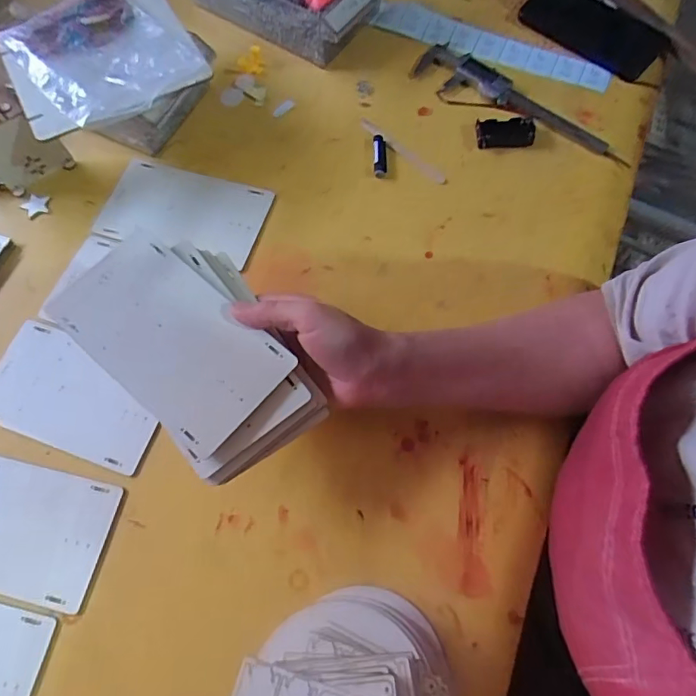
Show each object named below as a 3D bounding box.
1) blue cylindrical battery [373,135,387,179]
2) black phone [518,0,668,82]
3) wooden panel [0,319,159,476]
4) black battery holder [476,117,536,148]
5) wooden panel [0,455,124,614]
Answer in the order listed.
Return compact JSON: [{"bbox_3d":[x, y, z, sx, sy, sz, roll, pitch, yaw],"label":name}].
[{"bbox_3d":[0.034,-0.207,0.545,0.013,0.011,0.054,-2,68,1],"label":"blue cylindrical battery"},{"bbox_3d":[0.286,-0.380,0.598,0.164,0.008,0.085,42,76,16],"label":"black phone"},{"bbox_3d":[-0.249,0.042,0.461,0.170,0.008,0.096,17,75,10],"label":"wooden panel"},{"bbox_3d":[0.171,-0.233,0.548,0.064,0.009,0.037,-4,68,1],"label":"black battery holder"},{"bbox_3d":[-0.282,0.147,0.424,0.167,0.004,0.099,11,69,7],"label":"wooden panel"}]

